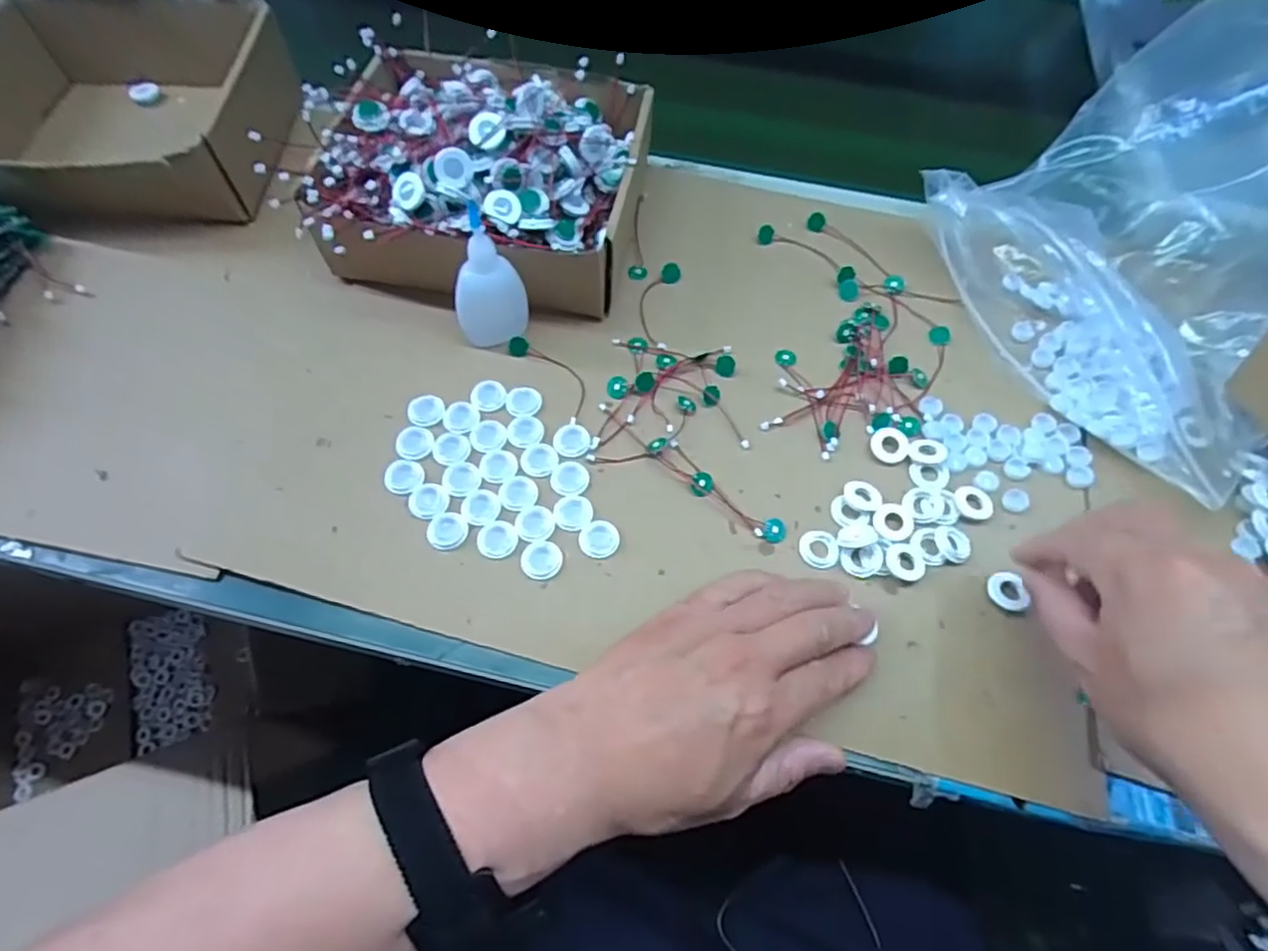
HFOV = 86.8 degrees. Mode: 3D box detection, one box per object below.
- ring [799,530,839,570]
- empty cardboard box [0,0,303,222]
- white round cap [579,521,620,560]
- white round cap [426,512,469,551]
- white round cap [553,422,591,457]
[{"bbox_3d":[0.109,0.043,0.394,0.023,0.004,0.023,1,61,-1],"label":"ring"},{"bbox_3d":[-0.403,-0.285,0.525,0.233,0.084,0.210,-1,61,-2],"label":"empty cardboard box"},{"bbox_3d":[-0.020,0.036,0.391,0.023,0.004,0.023,1,61,-1],"label":"white round cap"},{"bbox_3d":[-0.109,0.032,0.389,0.022,0.004,0.023,1,61,-1],"label":"white round cap"},{"bbox_3d":[-0.039,-0.023,0.424,0.022,0.004,0.023,1,61,-1],"label":"white round cap"}]

